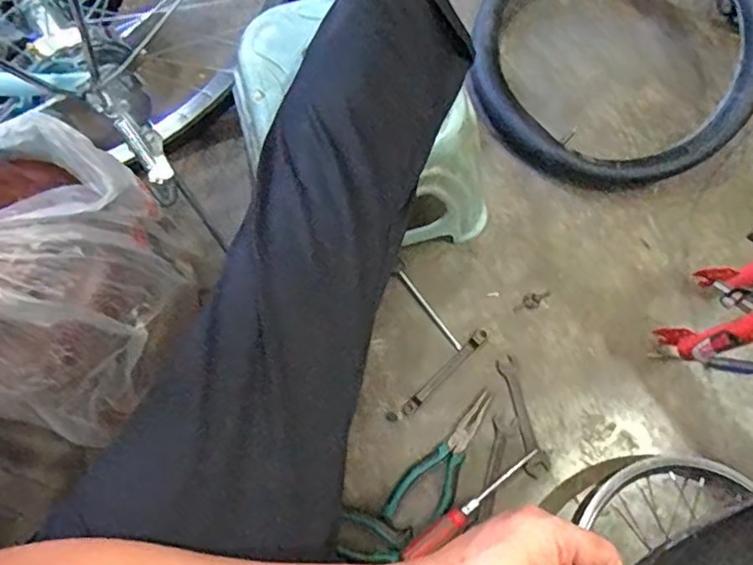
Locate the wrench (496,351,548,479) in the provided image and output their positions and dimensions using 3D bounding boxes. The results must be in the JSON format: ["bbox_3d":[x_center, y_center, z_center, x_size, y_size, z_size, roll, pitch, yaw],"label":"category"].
[{"bbox_3d":[0.179,0.163,0.760,0.028,0.006,0.143,-13,76,-2],"label":"wrench"}]

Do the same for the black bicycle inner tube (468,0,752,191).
[{"bbox_3d":[0.317,-0.319,0.820,0.370,0.136,0.370,0,76,2],"label":"black bicycle inner tube"}]

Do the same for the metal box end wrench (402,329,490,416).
[{"bbox_3d":[0.086,0.111,0.768,0.142,0.014,0.016,-44,79,-9],"label":"metal box end wrench"}]

